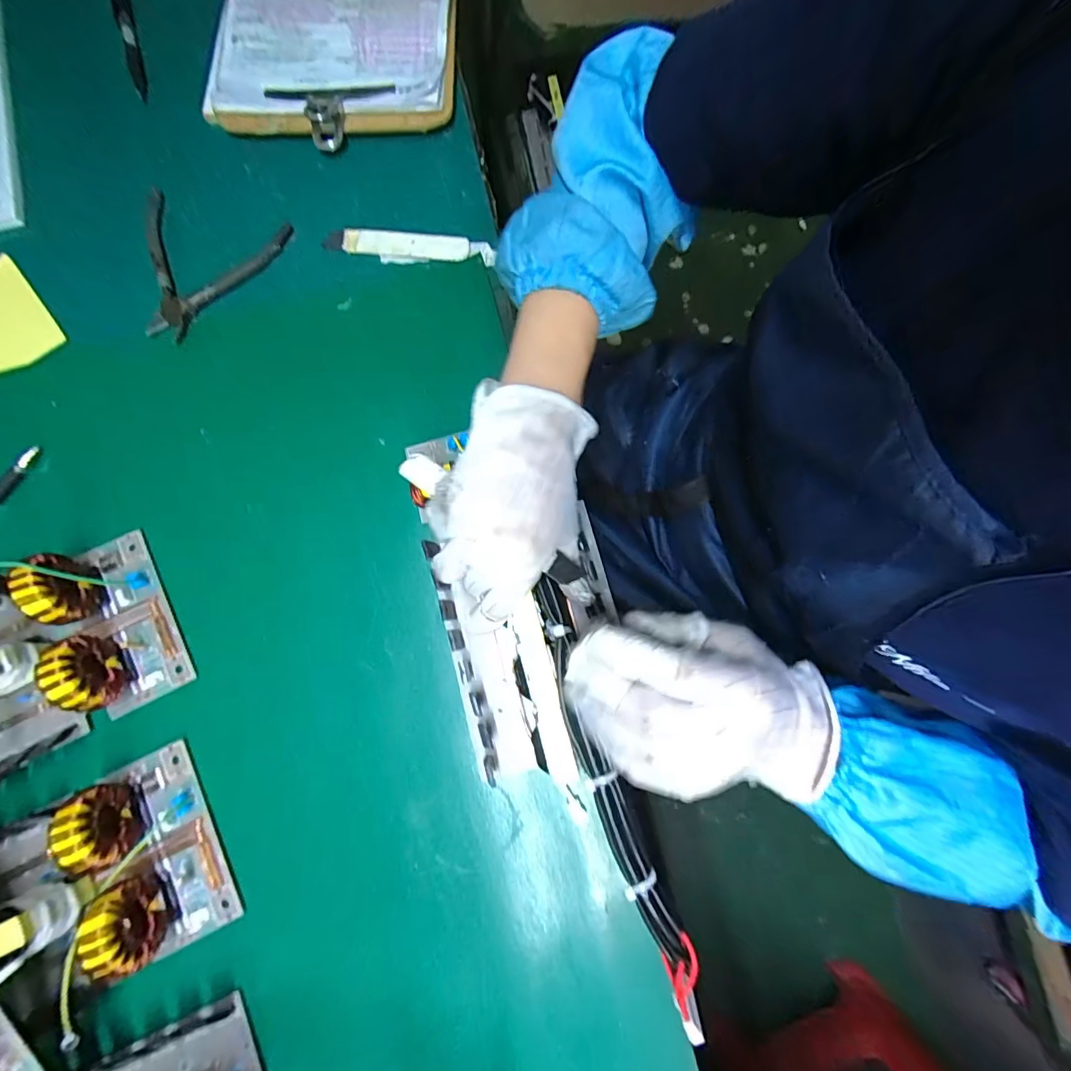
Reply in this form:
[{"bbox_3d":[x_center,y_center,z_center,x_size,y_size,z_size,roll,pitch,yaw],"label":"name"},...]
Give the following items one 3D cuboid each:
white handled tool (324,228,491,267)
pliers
[{"bbox_3d":[-0.115,-0.256,0.422,0.154,0.008,0.028,8,80,1],"label":"white handled tool"},{"bbox_3d":[-0.301,-0.235,0.417,0.125,0.011,0.130,14,80,2],"label":"pliers"}]

